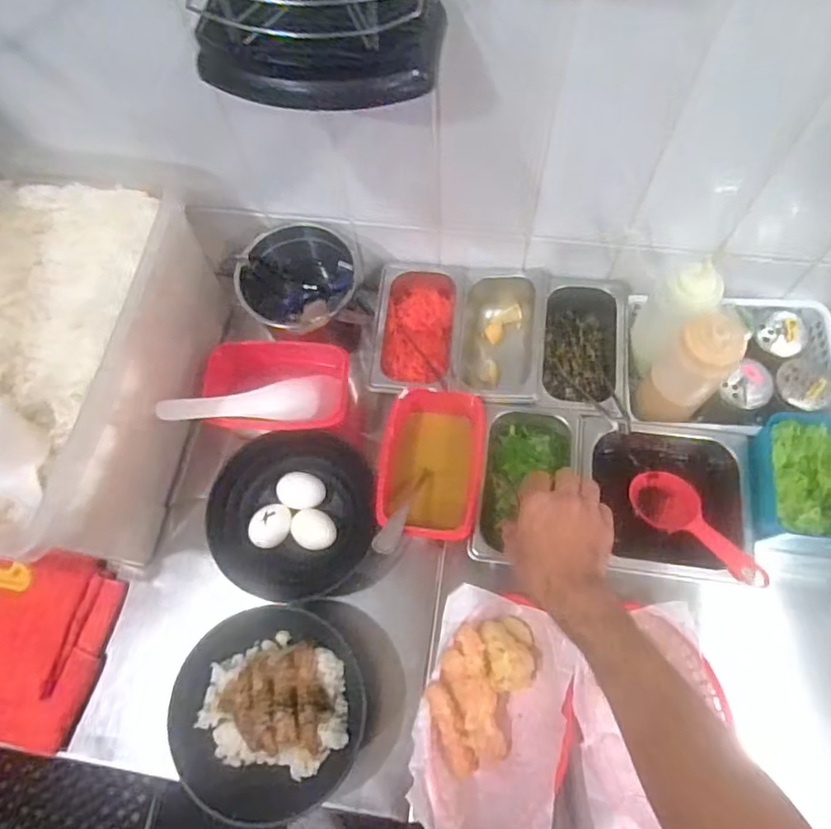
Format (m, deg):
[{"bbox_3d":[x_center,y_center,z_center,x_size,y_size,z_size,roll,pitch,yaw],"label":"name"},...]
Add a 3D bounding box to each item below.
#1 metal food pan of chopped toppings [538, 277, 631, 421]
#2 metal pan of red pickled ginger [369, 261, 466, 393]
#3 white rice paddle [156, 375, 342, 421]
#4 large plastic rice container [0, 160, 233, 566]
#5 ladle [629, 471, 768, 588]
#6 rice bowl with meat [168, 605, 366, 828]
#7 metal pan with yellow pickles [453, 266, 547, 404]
[{"bbox_3d":[0.193,-0.075,0.712,0.098,0.059,0.180,10,68,6],"label":"metal food pan of chopped toppings"},{"bbox_3d":[0.003,-0.099,0.732,0.103,0.058,0.183,5,68,4],"label":"metal pan of red pickled ginger"},{"bbox_3d":[-0.179,-0.013,0.673,0.192,0.032,0.041,-7,66,-25],"label":"white rice paddle"},{"bbox_3d":[-0.401,-0.044,0.640,0.291,0.191,0.399,9,68,6],"label":"large plastic rice container"},{"bbox_3d":[0.286,0.113,0.624,0.053,0.026,0.151,-34,51,-11],"label":"ladle"},{"bbox_3d":[-0.144,0.284,0.583,0.180,0.062,0.183,-1,68,2],"label":"rice bowl with meat"},{"bbox_3d":[0.099,-0.088,0.729,0.101,0.070,0.178,5,68,4],"label":"metal pan with yellow pickles"}]

